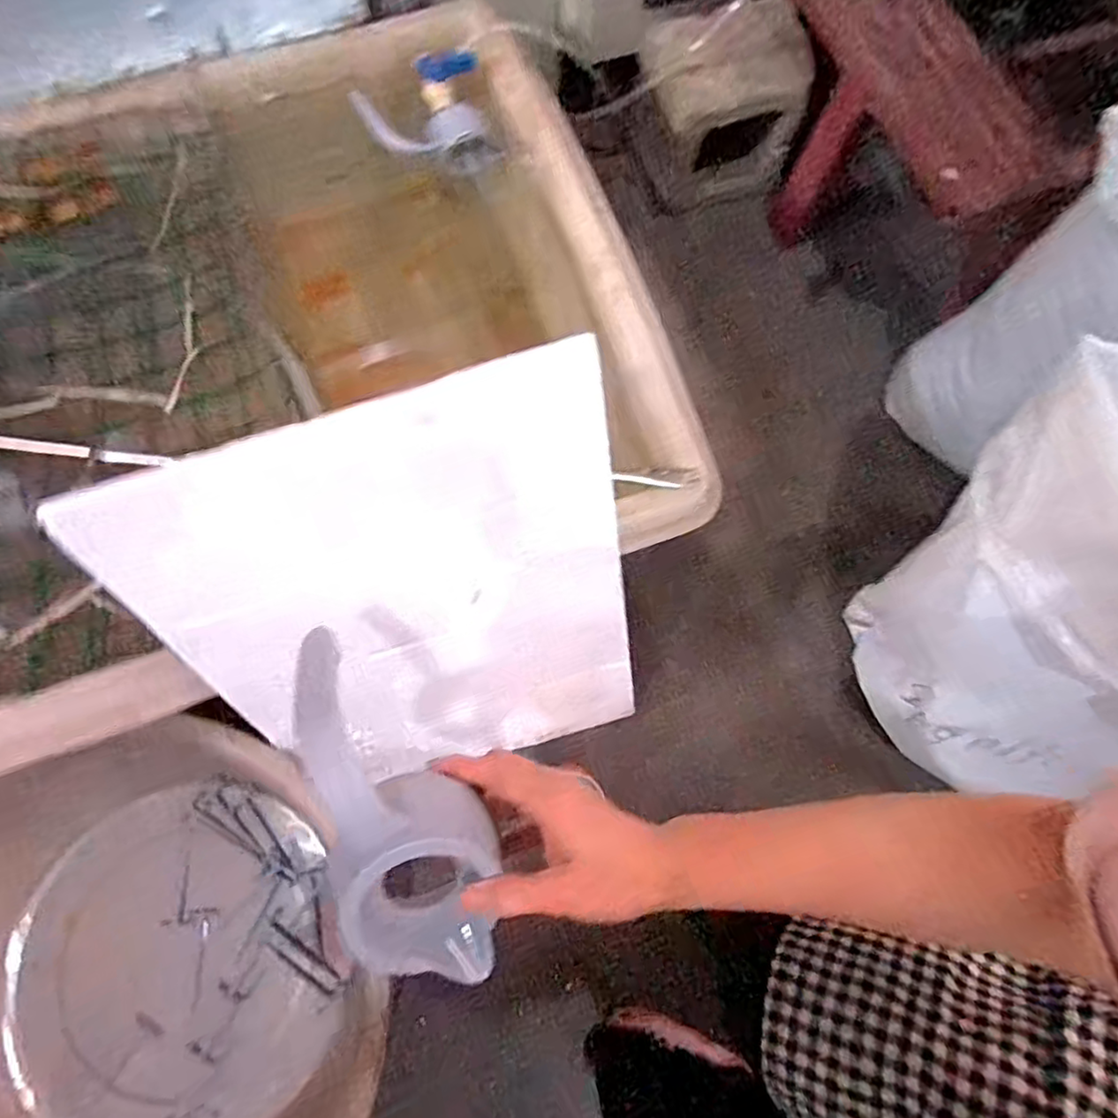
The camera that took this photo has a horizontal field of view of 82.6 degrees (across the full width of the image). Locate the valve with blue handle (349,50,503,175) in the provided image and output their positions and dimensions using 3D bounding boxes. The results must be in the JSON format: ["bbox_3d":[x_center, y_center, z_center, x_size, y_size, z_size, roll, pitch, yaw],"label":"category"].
[{"bbox_3d":[-0.180,-0.588,0.874,0.169,0.093,0.136,-15,76,-5],"label":"valve with blue handle"}]

